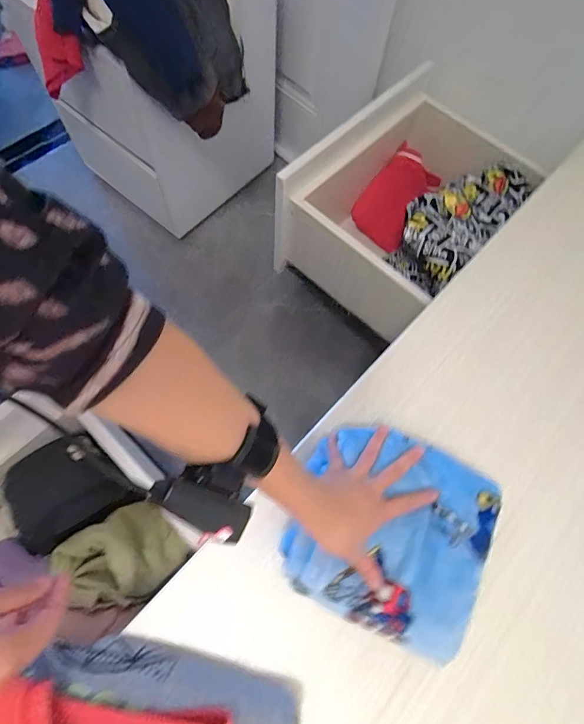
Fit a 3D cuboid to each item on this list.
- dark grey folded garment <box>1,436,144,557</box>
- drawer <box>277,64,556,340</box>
[{"bbox_3d":[-0.359,0.205,0.649,0.159,0.065,0.145,-36,71,-17],"label":"dark grey folded garment"},{"bbox_3d":[0.265,-0.377,0.915,0.412,0.254,0.533,39,70,15],"label":"drawer"}]

